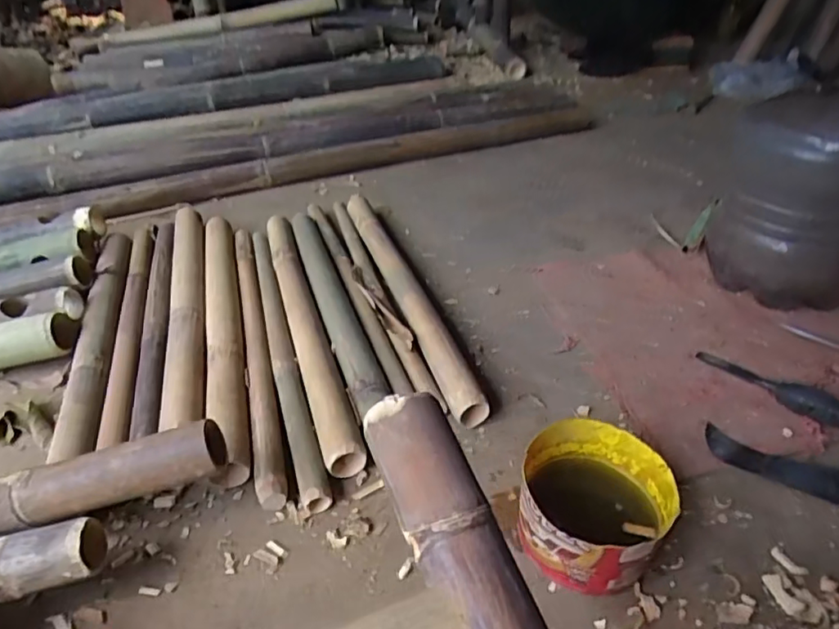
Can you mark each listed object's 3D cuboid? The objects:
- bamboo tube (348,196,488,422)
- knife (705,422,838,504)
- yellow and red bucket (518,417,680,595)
[{"bbox_3d":[-0.029,-0.053,0.987,0.061,0.045,0.633,-12,39,-14],"label":"bamboo tube"},{"bbox_3d":[0.458,0.184,0.688,0.207,0.024,0.054,17,41,22],"label":"knife"},{"bbox_3d":[0.179,0.201,0.603,0.148,0.099,0.150,-1,38,0],"label":"yellow and red bucket"}]

